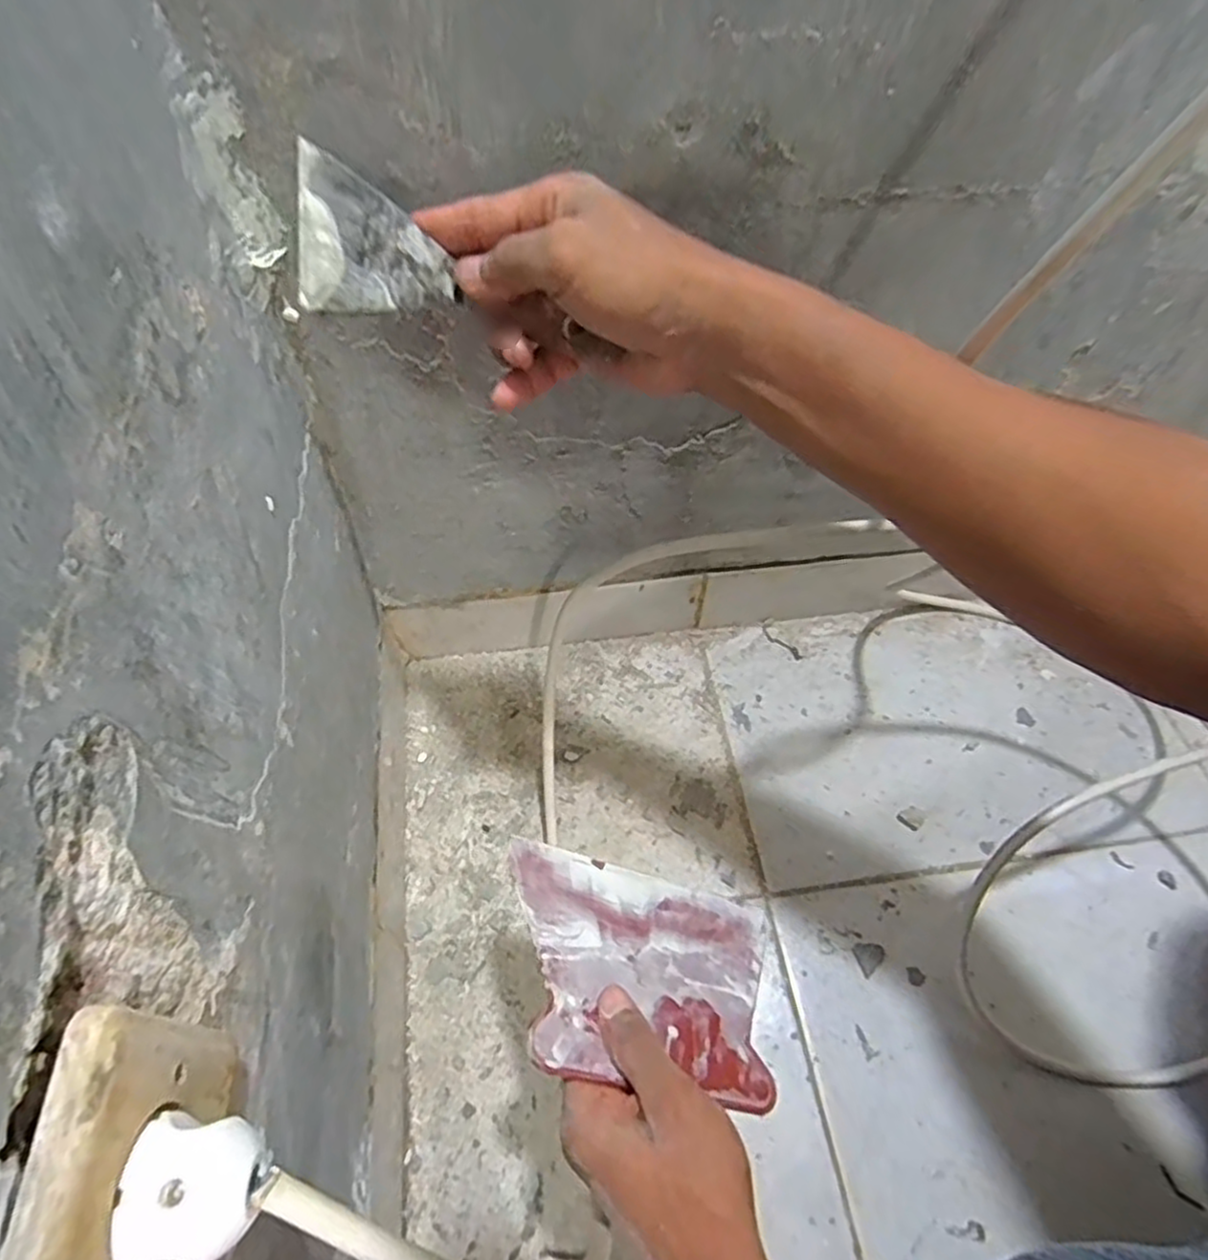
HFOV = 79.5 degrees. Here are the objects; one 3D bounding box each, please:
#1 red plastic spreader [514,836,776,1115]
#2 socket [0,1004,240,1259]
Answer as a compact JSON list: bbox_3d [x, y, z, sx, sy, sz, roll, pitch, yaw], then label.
[{"bbox_3d":[0.025,0.185,0.401,0.156,0.004,0.124,21,33,-16],"label":"red plastic spreader"},{"bbox_3d":[-0.123,0.146,0.188,0.012,0.074,0.080,-4,56,-2],"label":"socket"}]

